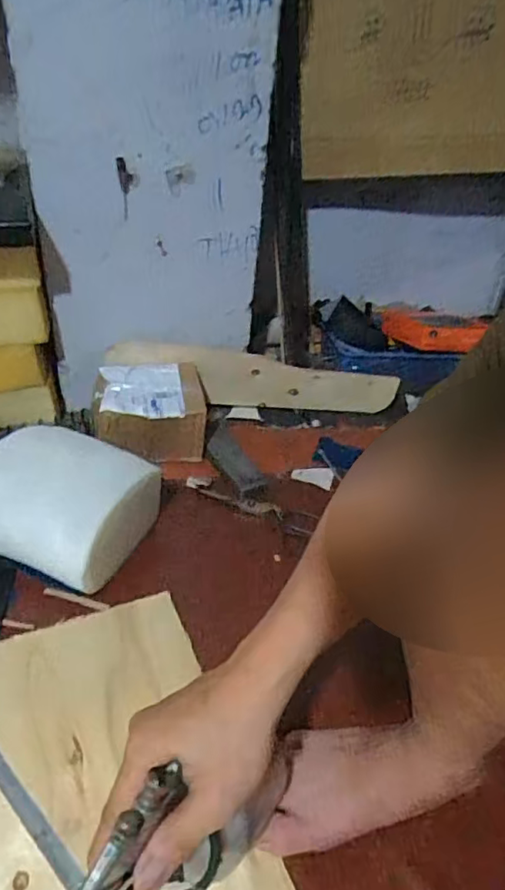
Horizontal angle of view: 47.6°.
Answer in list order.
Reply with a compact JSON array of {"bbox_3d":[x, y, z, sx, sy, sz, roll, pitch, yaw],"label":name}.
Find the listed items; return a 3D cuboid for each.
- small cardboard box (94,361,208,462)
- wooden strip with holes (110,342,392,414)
[{"bbox_3d":[-0.163,-0.056,0.916,0.168,0.088,0.145,-4,41,-12],"label":"small cardboard box"},{"bbox_3d":[0.012,-0.110,1.003,0.506,0.094,0.020,6,30,-15],"label":"wooden strip with holes"}]

